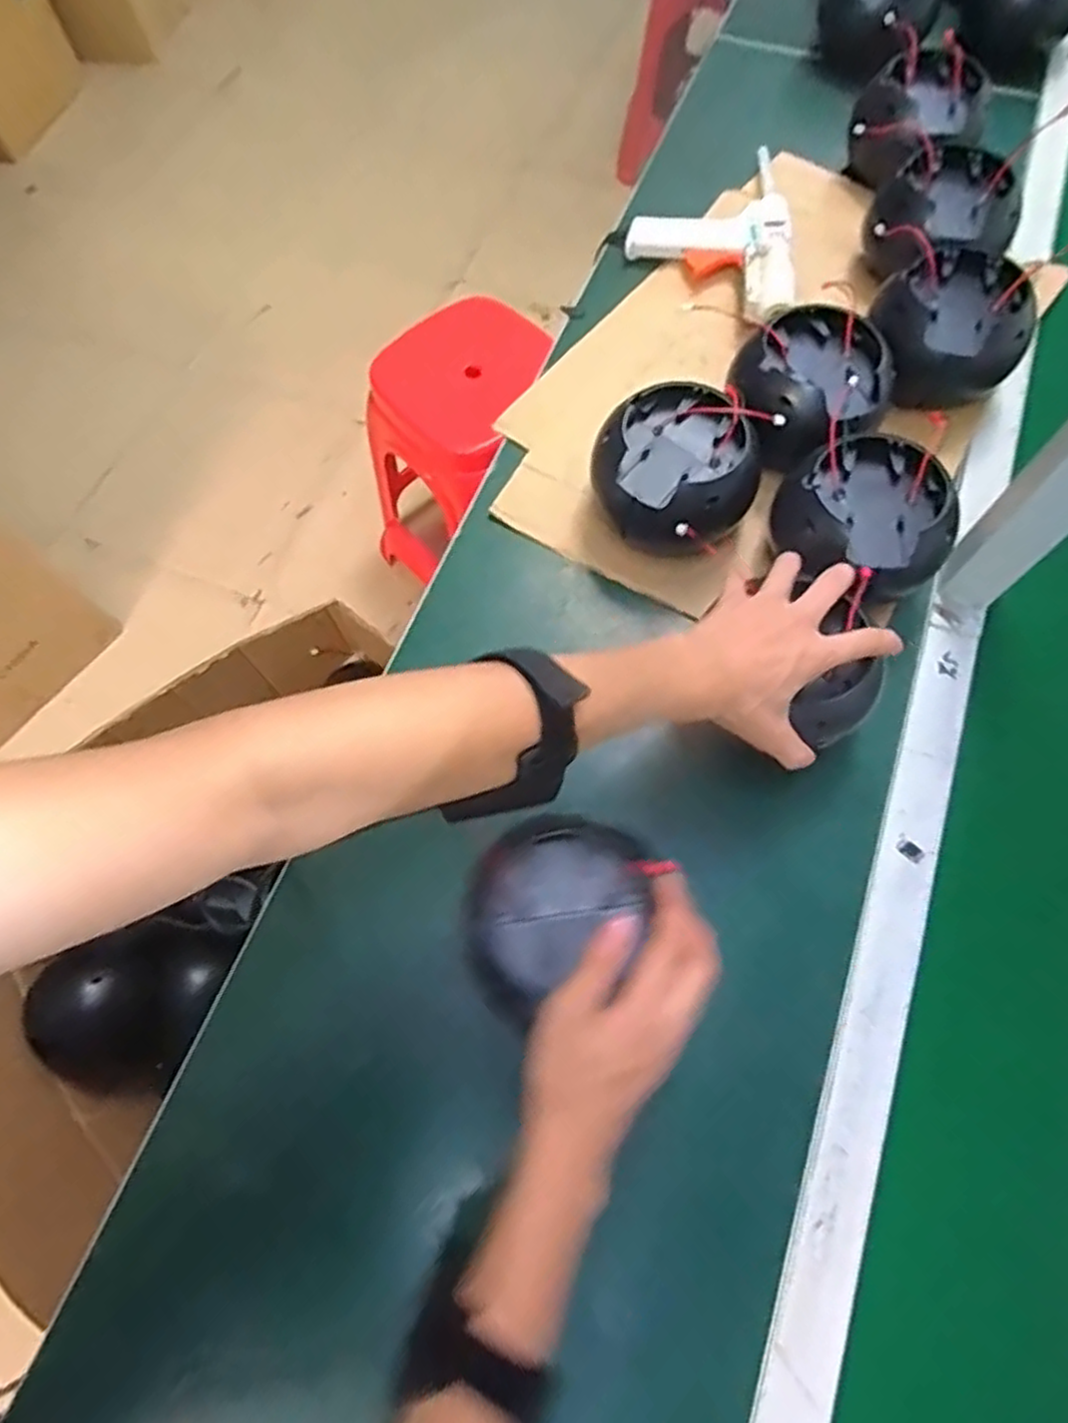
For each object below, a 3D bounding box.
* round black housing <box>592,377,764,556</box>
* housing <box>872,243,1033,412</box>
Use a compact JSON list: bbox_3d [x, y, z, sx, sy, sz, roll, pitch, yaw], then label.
[{"bbox_3d":[0.116,-0.189,0.579,0.115,0.091,0.120,0,68,1],"label":"round black housing"},{"bbox_3d":[0.352,-0.336,0.622,0.120,0.069,0.120,0,68,1],"label":"housing"}]

